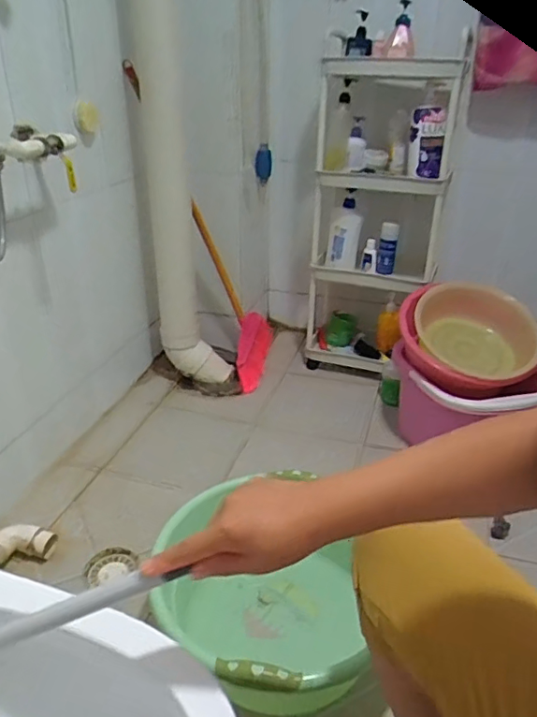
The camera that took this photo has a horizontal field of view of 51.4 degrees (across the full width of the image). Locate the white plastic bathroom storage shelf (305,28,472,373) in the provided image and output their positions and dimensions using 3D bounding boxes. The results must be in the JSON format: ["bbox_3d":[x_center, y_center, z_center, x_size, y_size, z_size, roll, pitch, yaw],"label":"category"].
[{"bbox_3d":[0.328,-0.423,1.674,0.377,0.826,0.353,7,29,12],"label":"white plastic bathroom storage shelf"}]

